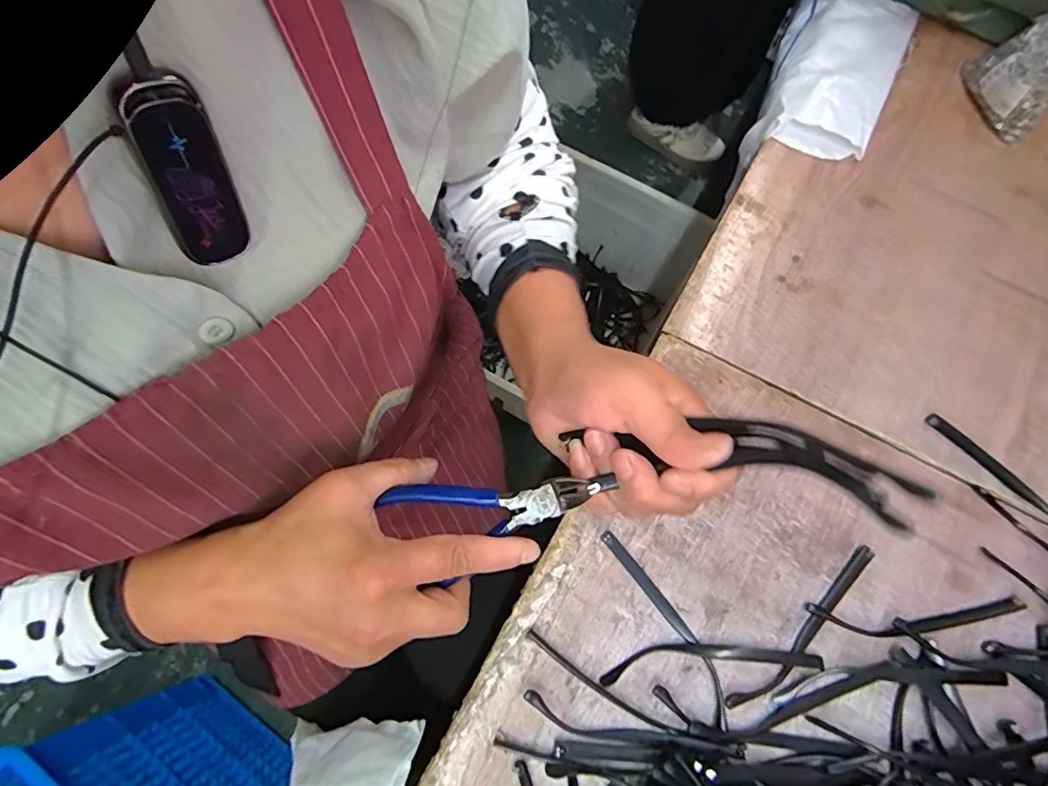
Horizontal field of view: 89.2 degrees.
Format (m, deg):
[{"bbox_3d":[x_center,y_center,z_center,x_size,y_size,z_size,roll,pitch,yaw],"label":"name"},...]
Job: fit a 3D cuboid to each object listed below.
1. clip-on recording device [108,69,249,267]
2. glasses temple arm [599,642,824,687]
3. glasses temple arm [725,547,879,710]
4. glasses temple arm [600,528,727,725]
[{"bbox_3d":[-0.117,-0.074,0.185,0.025,0.063,0.006,-34,59,-28],"label":"clip-on recording device"},{"bbox_3d":[0.118,0.169,0.338,0.136,0.008,0.020,-5,75,-1],"label":"glasses temple arm"},{"bbox_3d":[0.180,0.152,0.339,0.136,0.008,0.017,-42,78,-10],"label":"glasses temple arm"},{"bbox_3d":[0.093,0.145,0.341,0.017,0.013,0.131,-31,77,-8],"label":"glasses temple arm"}]

